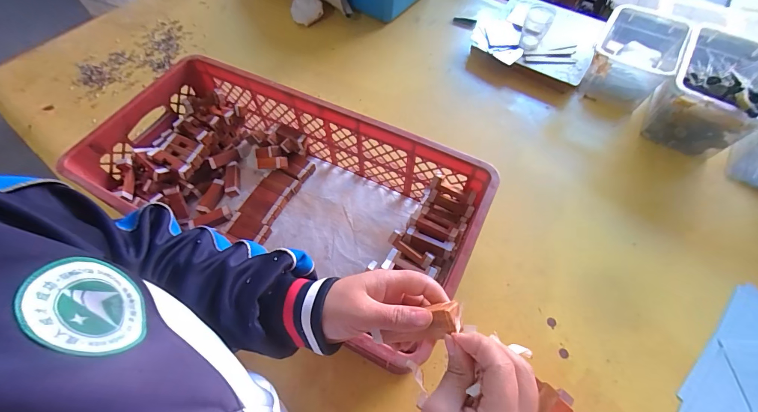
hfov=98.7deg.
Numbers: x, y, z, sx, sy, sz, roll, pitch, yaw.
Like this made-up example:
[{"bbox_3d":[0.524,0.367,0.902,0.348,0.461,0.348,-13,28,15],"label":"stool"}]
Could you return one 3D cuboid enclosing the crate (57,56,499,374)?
[{"bbox_3d":[-0.155,-0.032,0.599,0.630,0.184,0.310,29,66,15],"label":"crate"}]

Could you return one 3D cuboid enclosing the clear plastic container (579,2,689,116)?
[{"bbox_3d":[0.620,-0.362,0.805,0.170,0.131,0.225,30,66,15],"label":"clear plastic container"}]

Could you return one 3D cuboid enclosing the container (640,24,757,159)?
[{"bbox_3d":[0.739,-0.251,0.719,0.198,0.139,0.279,36,68,18],"label":"container"}]

